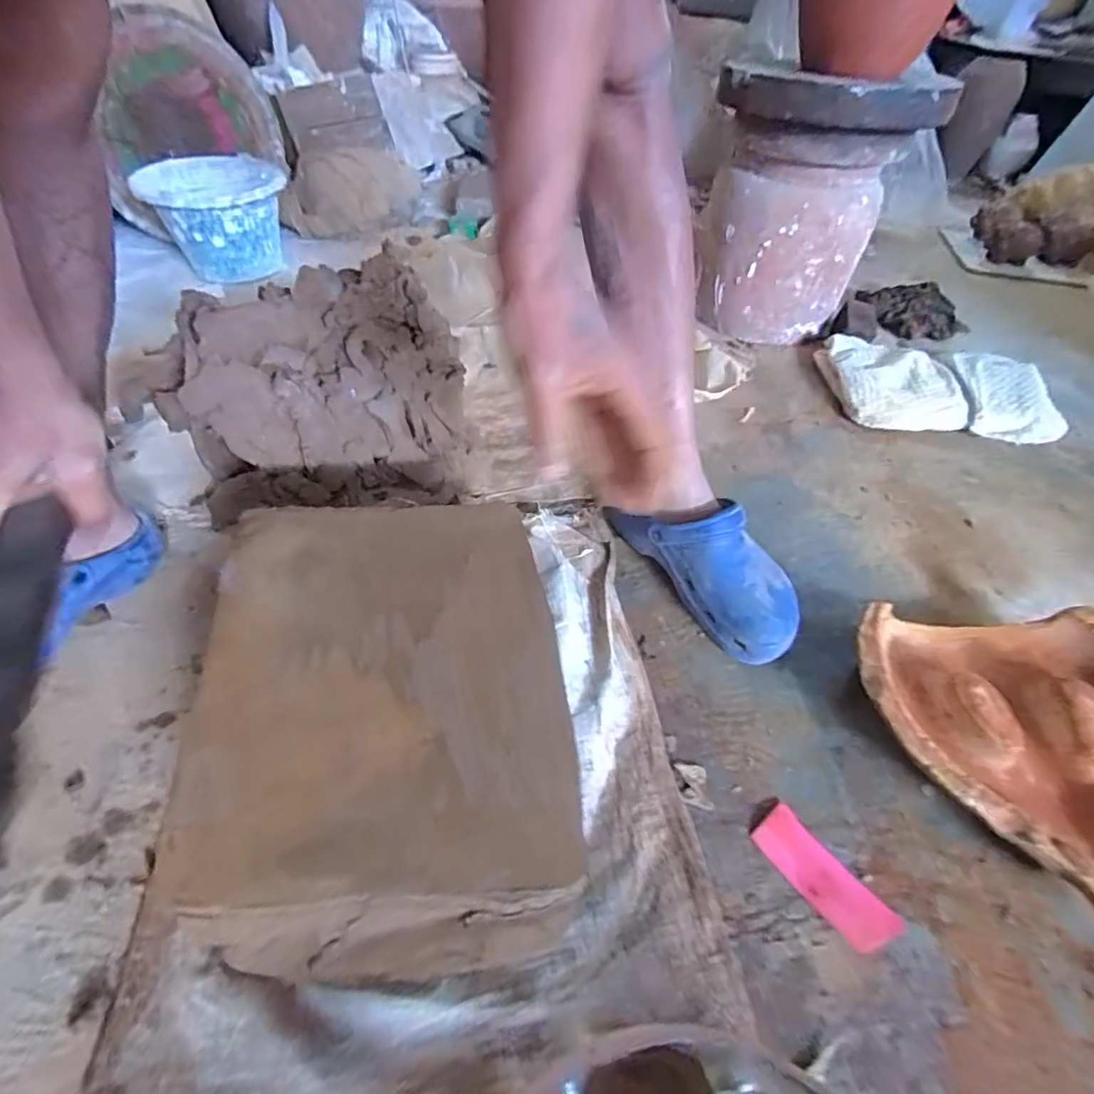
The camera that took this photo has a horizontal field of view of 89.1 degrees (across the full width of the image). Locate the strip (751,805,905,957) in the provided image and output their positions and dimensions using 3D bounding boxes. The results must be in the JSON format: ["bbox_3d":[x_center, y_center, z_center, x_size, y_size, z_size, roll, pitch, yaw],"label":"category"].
[{"bbox_3d":[0.220,0.263,0.444,0.042,0.006,0.110,-29,57,-25],"label":"strip"}]

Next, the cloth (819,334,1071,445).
[{"bbox_3d":[0.651,-0.266,0.930,0.342,0.045,0.224,6,49,2],"label":"cloth"}]

